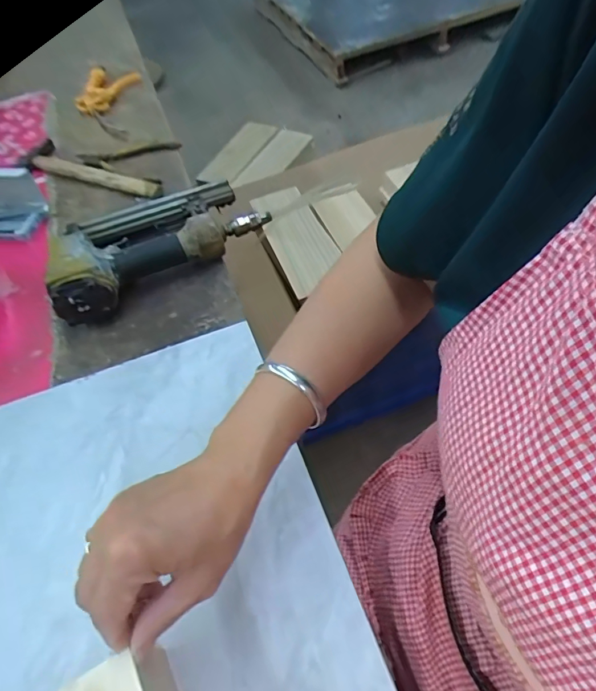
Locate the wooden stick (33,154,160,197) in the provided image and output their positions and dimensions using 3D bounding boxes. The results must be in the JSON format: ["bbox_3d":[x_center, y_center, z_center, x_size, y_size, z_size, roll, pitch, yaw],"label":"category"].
[{"bbox_3d":[-0.294,-0.243,0.653,0.216,0.018,0.022,19,58,15],"label":"wooden stick"}]

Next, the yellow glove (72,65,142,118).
[{"bbox_3d":[-0.332,-0.440,0.787,0.072,0.031,0.147,3,55,4],"label":"yellow glove"}]

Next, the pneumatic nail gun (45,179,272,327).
[{"bbox_3d":[-0.178,-0.130,0.545,0.243,0.069,0.143,-31,60,-18],"label":"pneumatic nail gun"}]

